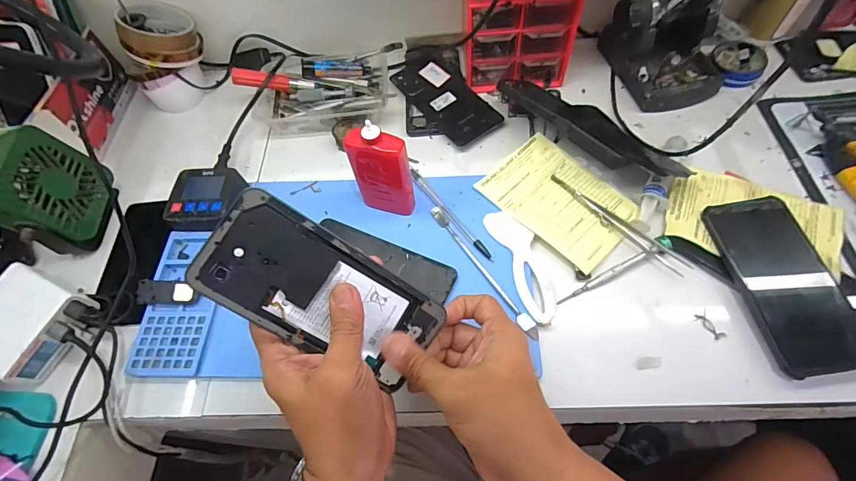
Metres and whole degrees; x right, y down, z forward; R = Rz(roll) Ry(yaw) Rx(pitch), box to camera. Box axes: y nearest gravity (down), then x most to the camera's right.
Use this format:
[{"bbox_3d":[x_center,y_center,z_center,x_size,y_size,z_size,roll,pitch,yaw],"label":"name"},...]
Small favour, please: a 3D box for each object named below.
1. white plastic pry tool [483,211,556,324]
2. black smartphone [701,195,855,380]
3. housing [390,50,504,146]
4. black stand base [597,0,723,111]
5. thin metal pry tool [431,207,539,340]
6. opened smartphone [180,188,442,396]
[{"bbox_3d":[0.095,0.021,0.408,0.038,0.004,0.125,-19,61,-5],"label":"white plastic pry tool"},{"bbox_3d":[0.326,0.035,0.374,0.084,0.012,0.162,-8,66,-2],"label":"black smartphone"},{"bbox_3d":[0.023,-0.185,0.531,0.078,0.013,0.157,-31,64,-13],"label":"housing"},{"bbox_3d":[0.282,-0.233,0.467,0.141,0.133,0.108,13,63,12],"label":"black stand base"},{"bbox_3d":[0.053,0.026,0.407,0.012,0.007,0.168,-31,63,-12],"label":"thin metal pry tool"},{"bbox_3d":[-0.071,0.036,0.285,0.161,0.014,0.076,33,88,-18],"label":"opened smartphone"}]

